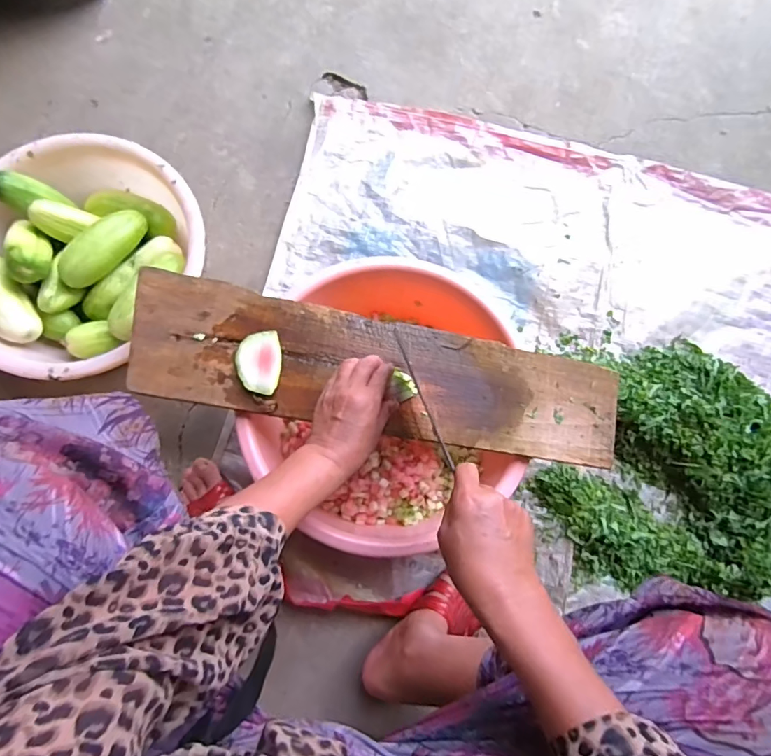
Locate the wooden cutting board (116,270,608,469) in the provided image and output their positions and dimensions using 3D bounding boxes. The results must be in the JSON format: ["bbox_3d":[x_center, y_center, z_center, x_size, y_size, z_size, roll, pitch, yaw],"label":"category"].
[{"bbox_3d":[-0.016,-0.007,0.584,0.618,0.025,0.151,11,77,0],"label":"wooden cutting board"}]

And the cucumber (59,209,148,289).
[{"bbox_3d":[-0.430,-0.201,0.704,0.054,0.055,0.145,41,80,5],"label":"cucumber"}]

